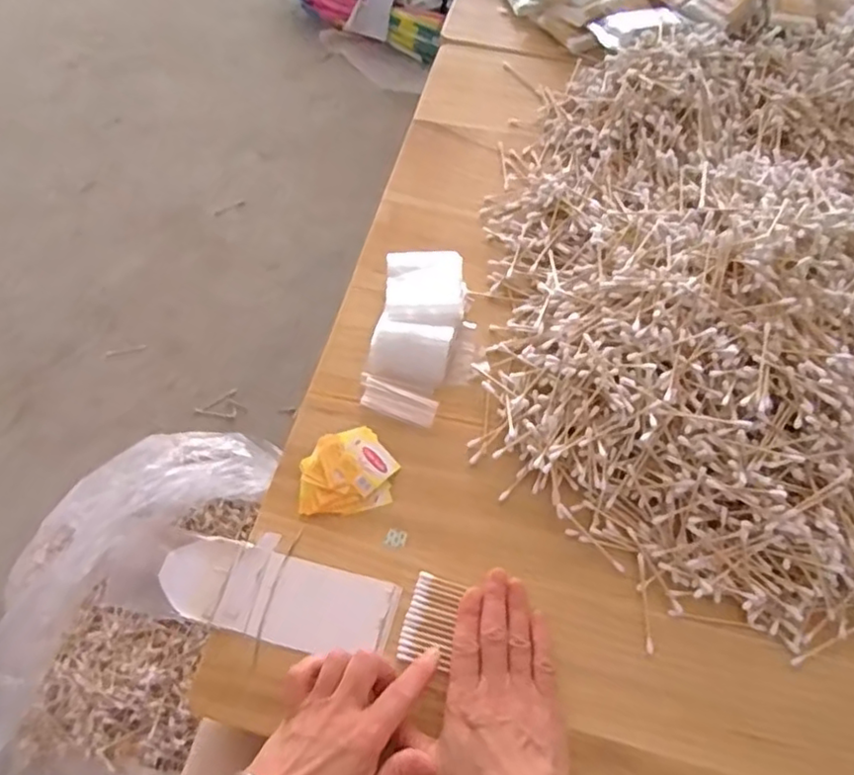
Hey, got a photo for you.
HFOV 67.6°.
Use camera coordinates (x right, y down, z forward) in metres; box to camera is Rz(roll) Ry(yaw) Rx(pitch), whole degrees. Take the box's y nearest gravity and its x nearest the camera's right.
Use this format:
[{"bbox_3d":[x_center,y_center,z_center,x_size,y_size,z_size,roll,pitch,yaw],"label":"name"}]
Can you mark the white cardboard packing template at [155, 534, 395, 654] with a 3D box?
[{"bbox_3d":[-0.111,0.151,0.472,0.174,0.007,0.065,13,62,7],"label":"white cardboard packing template"}]

